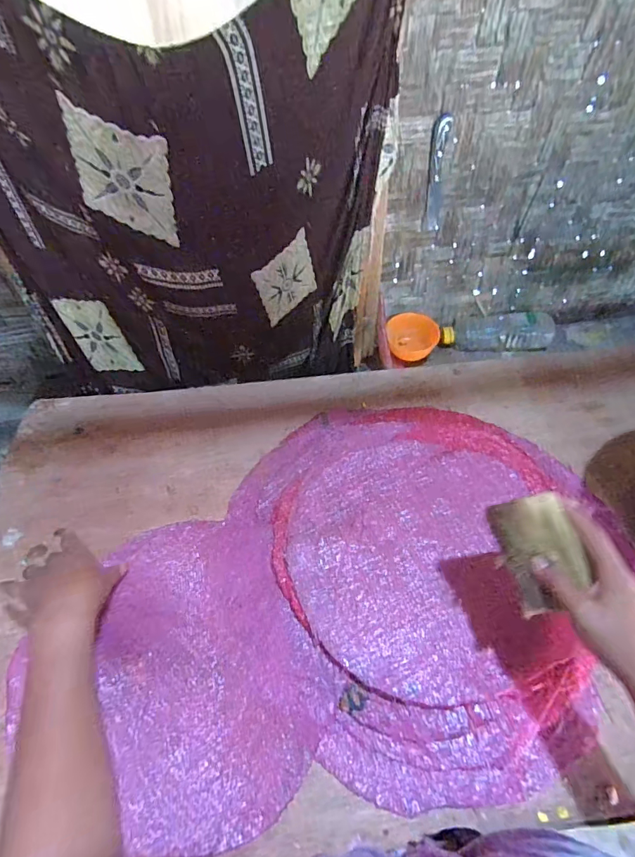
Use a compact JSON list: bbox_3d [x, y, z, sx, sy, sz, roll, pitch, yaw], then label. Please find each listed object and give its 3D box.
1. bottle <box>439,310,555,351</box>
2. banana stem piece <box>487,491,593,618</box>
[{"bbox_3d":[0.380,-0.213,0.954,0.225,0.063,0.079,-2,50,1],"label":"bottle"},{"bbox_3d":[0.216,0.117,0.430,0.064,0.052,0.098,-10,50,-6],"label":"banana stem piece"}]

